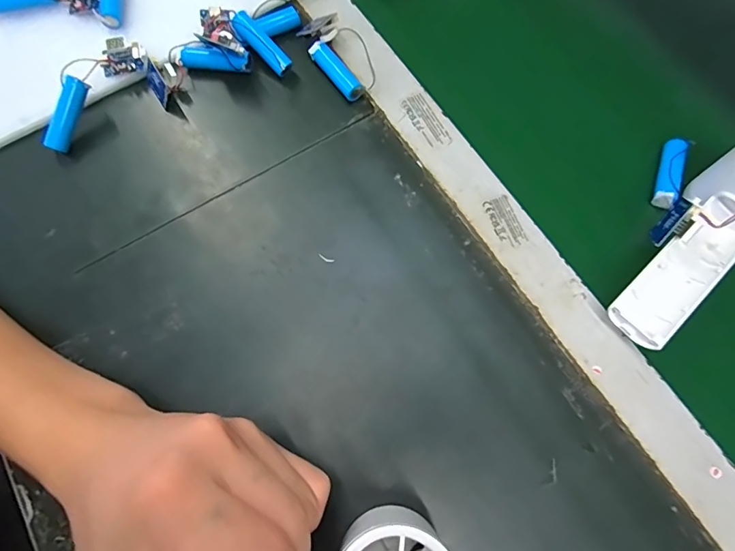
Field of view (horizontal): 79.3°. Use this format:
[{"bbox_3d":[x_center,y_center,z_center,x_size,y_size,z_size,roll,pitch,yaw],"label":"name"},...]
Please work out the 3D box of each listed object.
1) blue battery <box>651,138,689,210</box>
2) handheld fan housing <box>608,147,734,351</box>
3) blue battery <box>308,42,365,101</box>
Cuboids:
[{"bbox_3d":[0.206,-0.070,0.302,0.012,0.014,0.054,20,74,13],"label":"blue battery"},{"bbox_3d":[0.203,-0.024,0.267,0.154,0.050,0.056,-37,71,-7],"label":"handheld fan housing"},{"bbox_3d":[-0.023,-0.150,0.327,0.015,0.015,0.050,-36,71,-7],"label":"blue battery"}]

